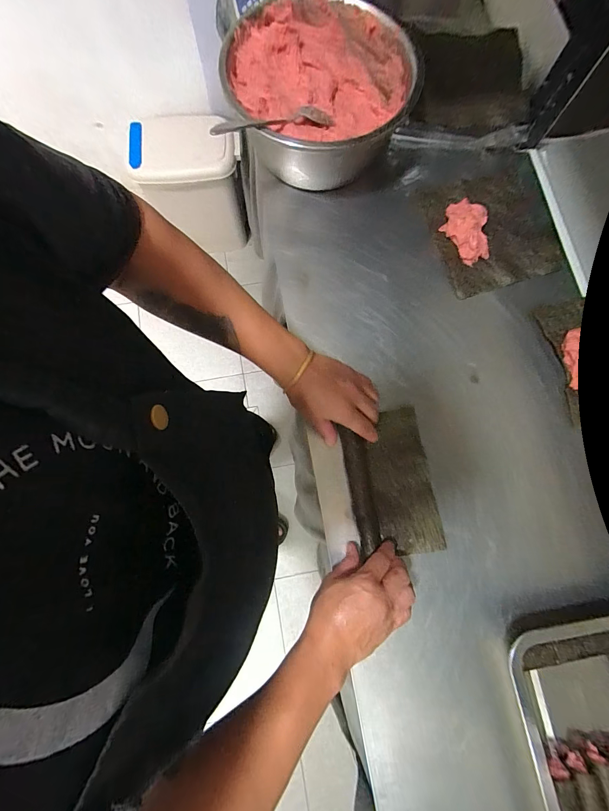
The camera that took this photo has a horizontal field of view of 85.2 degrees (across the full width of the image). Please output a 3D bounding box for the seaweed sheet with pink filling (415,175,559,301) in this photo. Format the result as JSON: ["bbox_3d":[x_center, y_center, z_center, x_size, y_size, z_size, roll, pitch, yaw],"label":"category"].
[{"bbox_3d":[0.321,-0.302,0.551,0.207,0.035,0.201,-17,79,-4],"label":"seaweed sheet with pink filling"}]

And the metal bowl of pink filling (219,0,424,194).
[{"bbox_3d":[0.026,-0.477,0.537,0.268,0.128,0.272,0,79,0],"label":"metal bowl of pink filling"}]

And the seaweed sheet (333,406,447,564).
[{"bbox_3d":[0.123,0.109,0.469,0.120,0.031,0.197,-9,79,-2],"label":"seaweed sheet"}]

